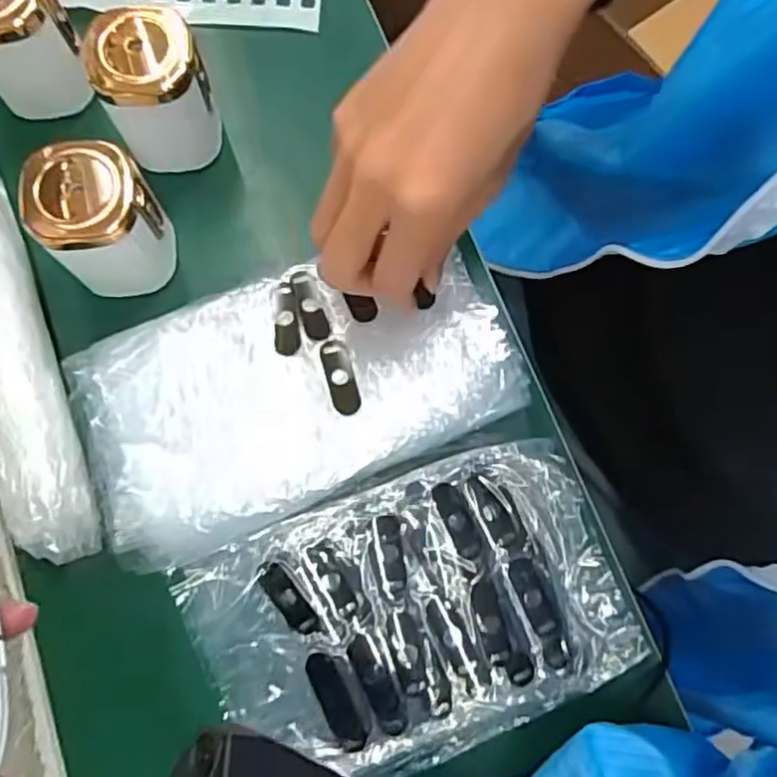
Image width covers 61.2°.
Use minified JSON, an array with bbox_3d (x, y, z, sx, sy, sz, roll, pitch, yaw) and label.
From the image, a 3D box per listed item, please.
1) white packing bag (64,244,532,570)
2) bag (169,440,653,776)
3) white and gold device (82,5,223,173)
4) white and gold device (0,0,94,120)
[{"bbox_3d":[-0.048,-0.003,0.345,0.220,0.016,0.121,-23,76,-6],"label":"white packing bag"},{"bbox_3d":[0.014,0.112,0.329,0.203,0.024,0.129,-21,76,-5],"label":"bag"},{"bbox_3d":[-0.125,-0.160,0.362,0.058,0.078,0.053,-15,76,-4],"label":"white and gold device"},{"bbox_3d":[-0.206,-0.198,0.372,0.061,0.078,0.055,-40,79,-10],"label":"white and gold device"}]

